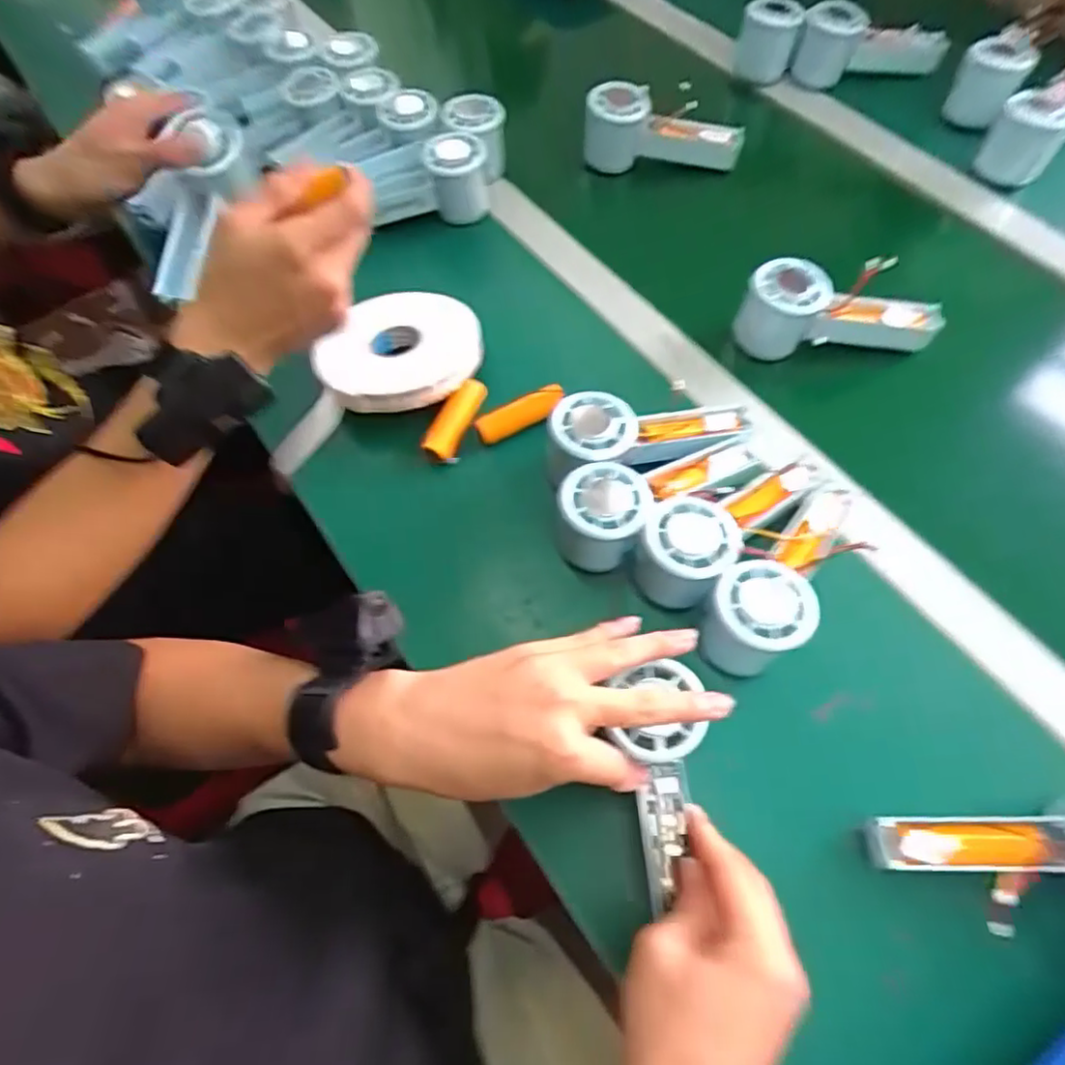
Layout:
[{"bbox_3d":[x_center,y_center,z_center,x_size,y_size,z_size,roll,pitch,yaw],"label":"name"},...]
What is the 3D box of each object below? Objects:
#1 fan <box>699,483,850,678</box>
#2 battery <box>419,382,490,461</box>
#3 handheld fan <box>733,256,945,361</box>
[{"bbox_3d":[0.171,0.026,0.417,0.152,0.055,0.059,-41,69,-17],"label":"fan"},{"bbox_3d":[-0.060,-0.093,0.507,0.021,0.025,0.075,22,66,12],"label":"battery"},{"bbox_3d":[0.245,-0.178,0.518,0.162,0.057,0.065,-7,63,-2],"label":"handheld fan"}]

